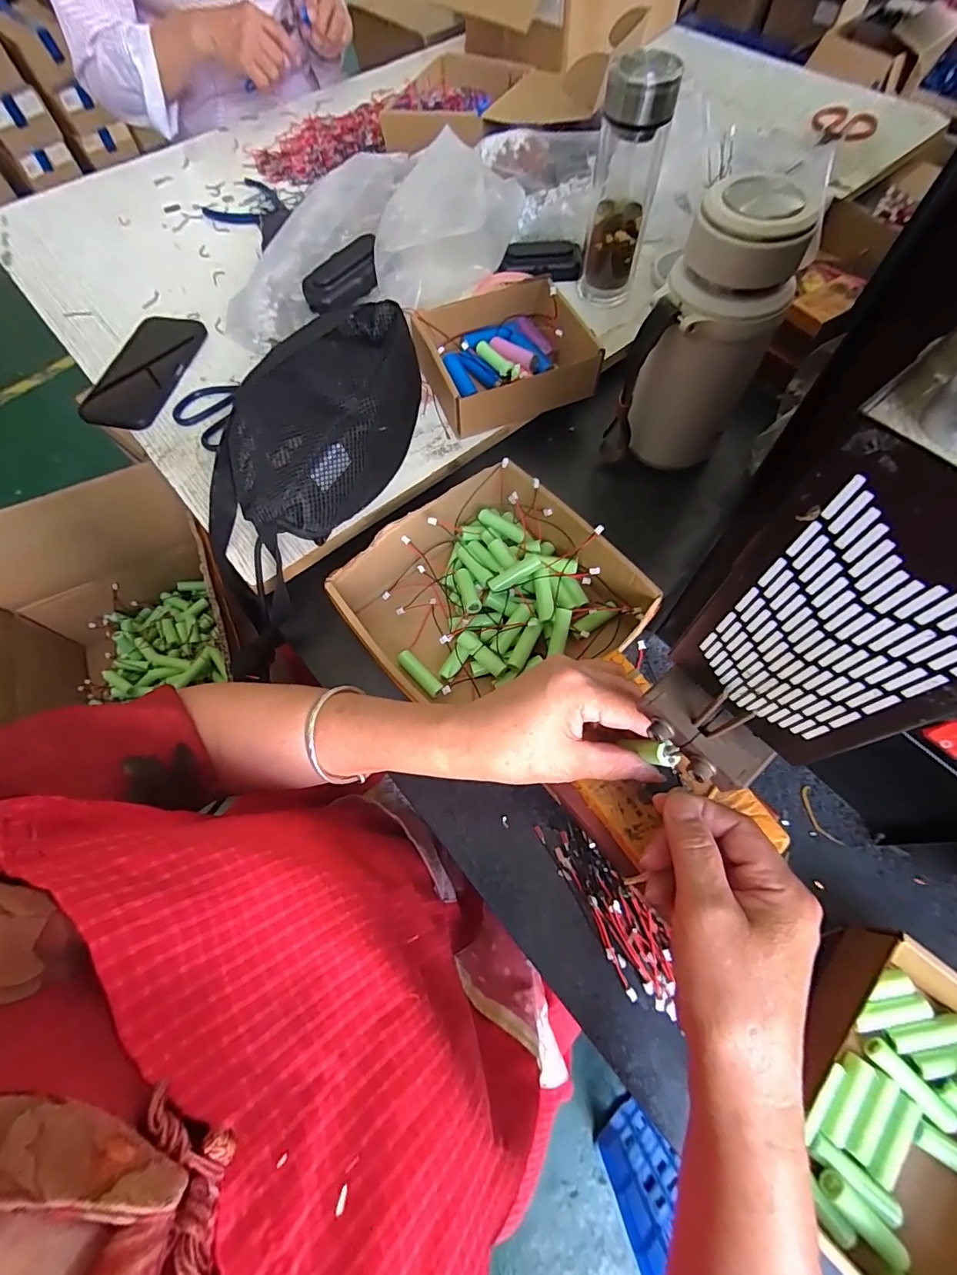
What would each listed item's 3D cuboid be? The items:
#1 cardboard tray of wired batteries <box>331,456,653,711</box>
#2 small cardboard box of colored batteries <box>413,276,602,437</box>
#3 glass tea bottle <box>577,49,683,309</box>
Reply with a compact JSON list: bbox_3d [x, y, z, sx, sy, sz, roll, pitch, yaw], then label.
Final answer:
[{"bbox_3d":[0.004,-0.035,0.426,0.213,0.068,0.184,-33,69,-12],"label":"cardboard tray of wired batteries"},{"bbox_3d":[0.028,-0.295,0.513,0.165,0.053,0.143,-20,67,-7],"label":"small cardboard box of colored batteries"},{"bbox_3d":[0.151,-0.466,0.511,0.065,0.194,0.074,9,67,6],"label":"glass tea bottle"}]

